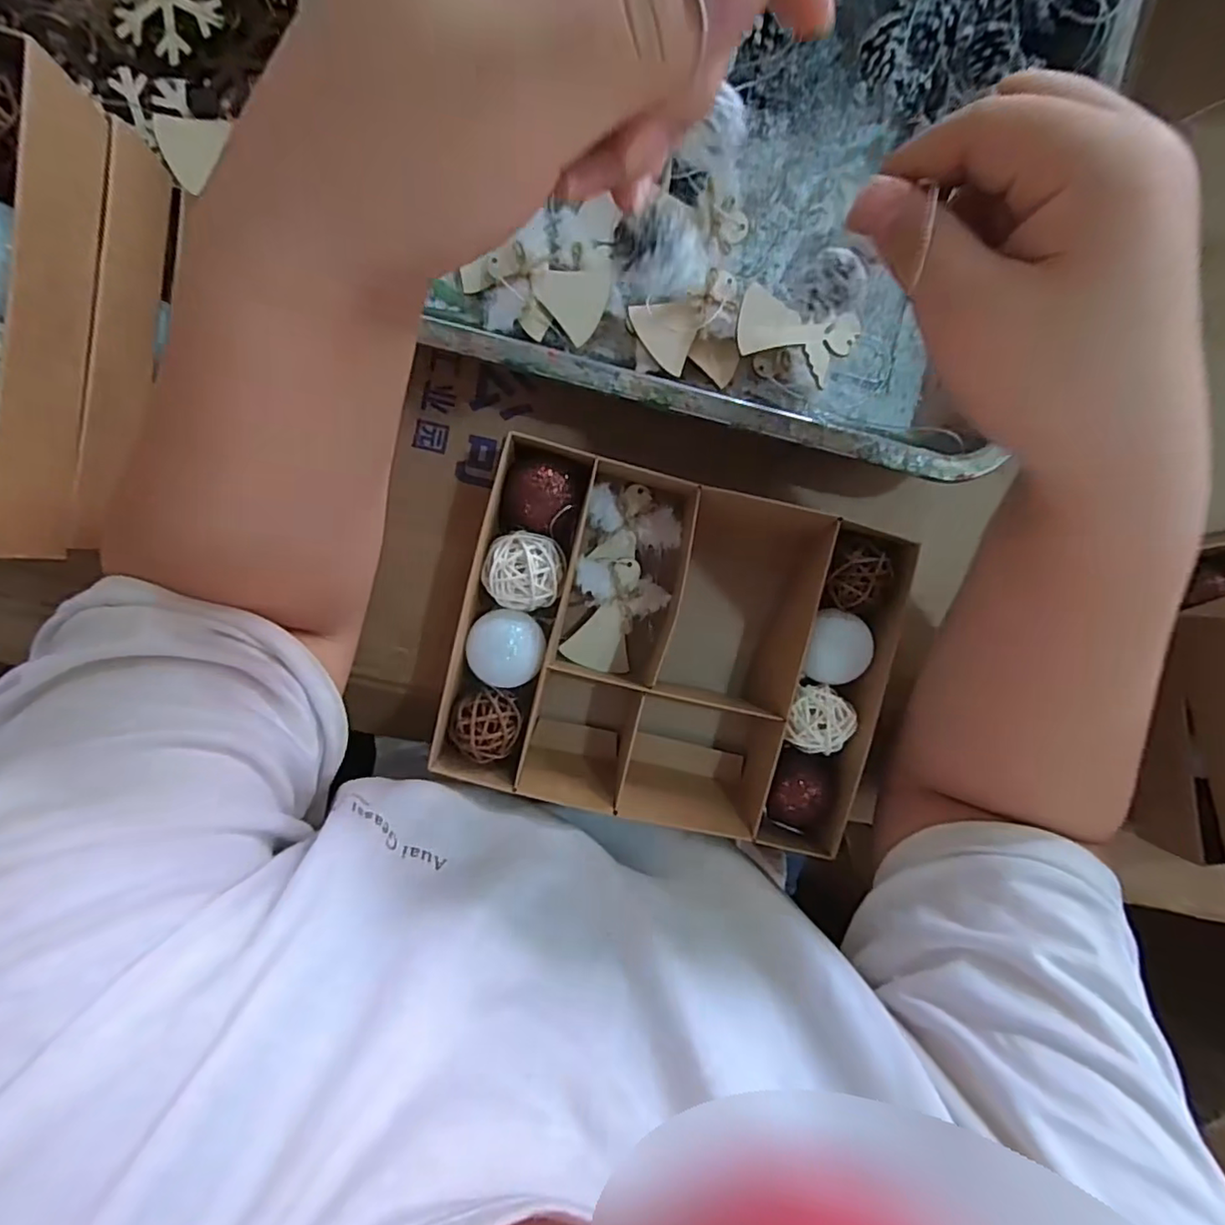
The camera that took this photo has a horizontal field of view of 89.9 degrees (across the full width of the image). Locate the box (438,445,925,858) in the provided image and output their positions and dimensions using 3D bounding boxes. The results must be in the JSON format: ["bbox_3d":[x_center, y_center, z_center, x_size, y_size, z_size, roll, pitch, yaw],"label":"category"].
[{"bbox_3d":[0.030,0.022,0.310,0.203,0.041,0.170,13,92,-3],"label":"box"}]

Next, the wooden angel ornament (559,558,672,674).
[{"bbox_3d":[-0.001,0.002,0.320,0.046,0.014,0.058,23,91,-3],"label":"wooden angel ornament"}]

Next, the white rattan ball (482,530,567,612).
[{"bbox_3d":[-0.043,-0.020,0.305,0.037,0.036,0.037,0,93,-3],"label":"white rattan ball"}]

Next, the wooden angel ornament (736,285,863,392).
[{"bbox_3d":[0.093,-0.138,0.307,0.060,0.004,0.042,16,90,-7],"label":"wooden angel ornament"}]

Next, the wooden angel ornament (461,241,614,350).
[{"bbox_3d":[-0.039,-0.156,0.302,0.070,0.009,0.038,15,107,0],"label":"wooden angel ornament"}]

